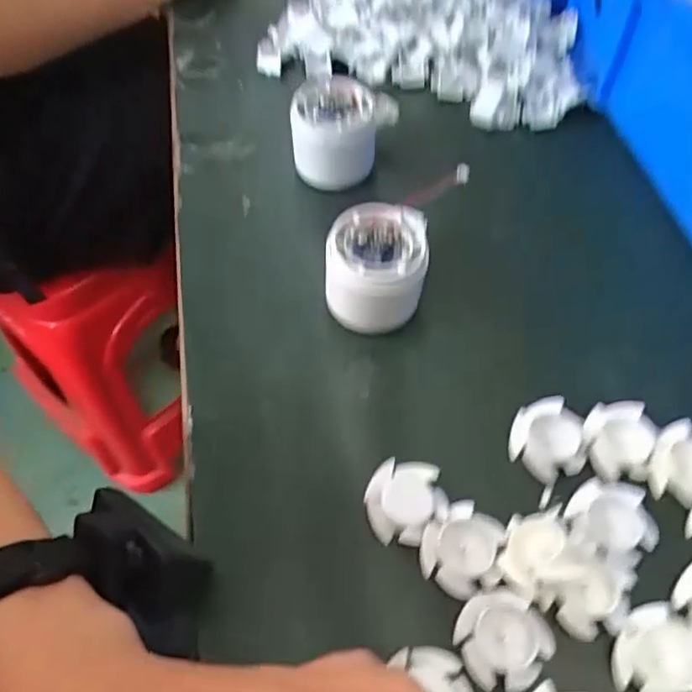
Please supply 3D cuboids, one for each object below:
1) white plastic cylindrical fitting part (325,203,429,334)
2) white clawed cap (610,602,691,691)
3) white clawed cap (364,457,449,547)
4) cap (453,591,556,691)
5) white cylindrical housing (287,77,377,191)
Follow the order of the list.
[{"bbox_3d":[0.020,-0.041,0.380,0.055,0.068,0.058,-1,58,2],"label":"white plastic cylindrical fitting part"},{"bbox_3d":[0.143,0.142,0.282,0.039,0.010,0.042,-1,58,2],"label":"white clawed cap"},{"bbox_3d":[0.031,0.081,0.321,0.039,0.017,0.040,-1,58,2],"label":"white clawed cap"},{"bbox_3d":[0.072,0.134,0.286,0.040,0.010,0.040,-1,58,2],"label":"cap"},{"bbox_3d":[-0.010,-0.156,0.452,0.064,0.059,0.066,-1,58,2],"label":"white cylindrical housing"}]

